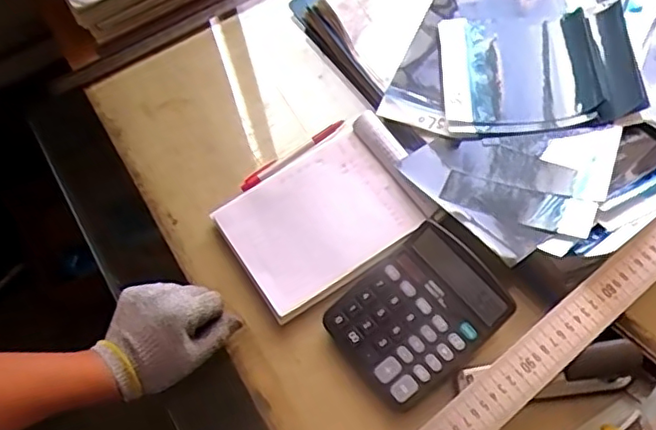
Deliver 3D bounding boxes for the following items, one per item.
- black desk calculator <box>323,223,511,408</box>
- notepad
[{"bbox_3d":[0.083,0.086,0.572,0.145,0.022,0.115,-37,68,-13],"label":"black desk calculator"},{"bbox_3d":[-0.002,-0.005,0.638,0.198,0.021,0.146,-32,67,-11],"label":"notepad"}]

